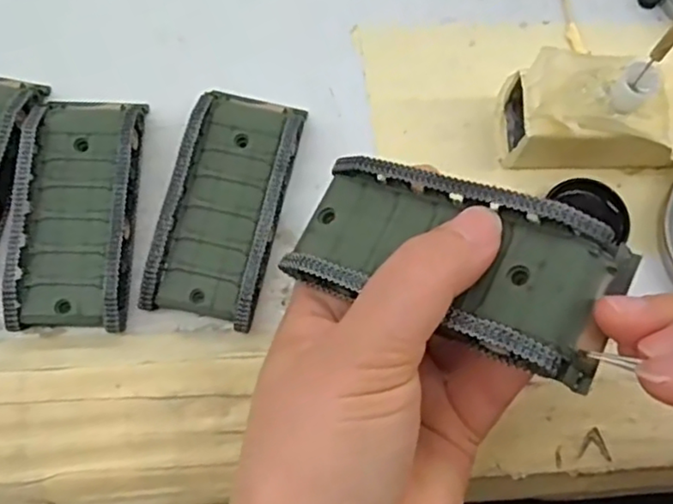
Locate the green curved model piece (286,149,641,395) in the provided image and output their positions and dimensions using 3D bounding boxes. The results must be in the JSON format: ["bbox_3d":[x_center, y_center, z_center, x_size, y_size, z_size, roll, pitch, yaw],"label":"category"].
[{"bbox_3d":[0.031,0.002,0.194,0.095,0.019,0.045,22,73,31],"label":"green curved model piece"}]

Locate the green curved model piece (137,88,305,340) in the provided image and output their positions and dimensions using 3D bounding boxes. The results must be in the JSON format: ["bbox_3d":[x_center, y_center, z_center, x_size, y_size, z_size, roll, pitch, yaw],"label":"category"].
[{"bbox_3d":[-0.043,-0.021,0.264,0.045,0.016,0.096,13,74,2],"label":"green curved model piece"}]

